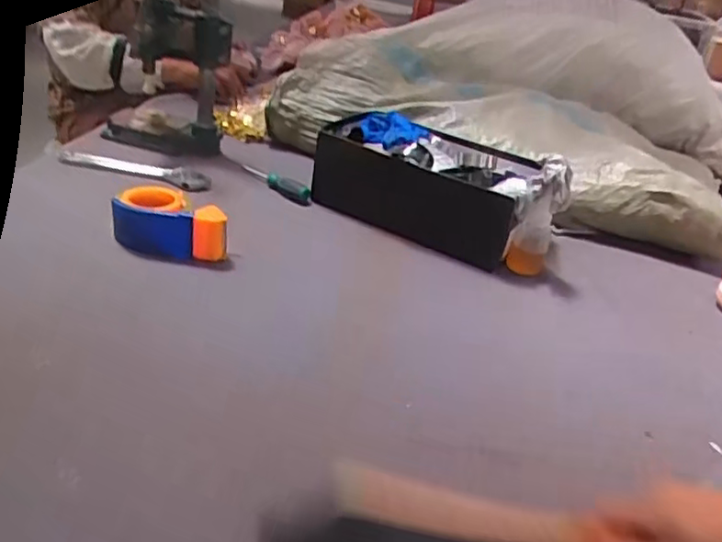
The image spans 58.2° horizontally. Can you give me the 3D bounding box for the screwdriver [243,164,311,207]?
[{"bbox_3d":[-0.154,-0.164,1.166,0.030,0.031,0.187,-15,36,-36],"label":"screwdriver"}]

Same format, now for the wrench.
[{"bbox_3d":[-0.392,-0.179,1.116,0.266,0.014,0.059,13,29,10],"label":"wrench"}]

